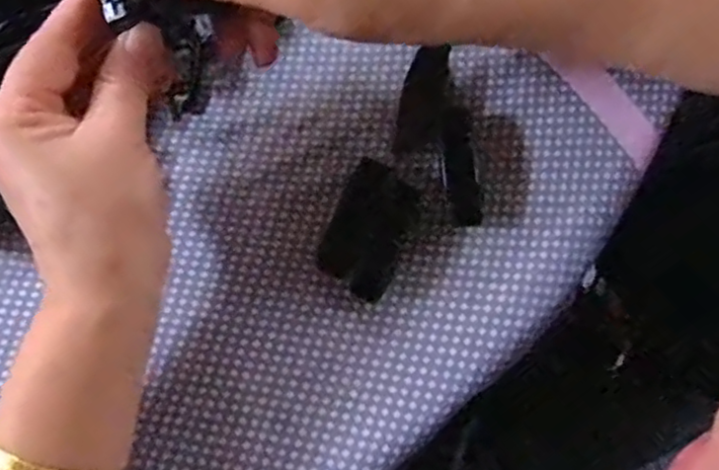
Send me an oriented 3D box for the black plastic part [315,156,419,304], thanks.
[{"bbox_3d":[0.004,-0.003,0.302,0.033,0.004,0.060,22,79,6],"label":"black plastic part"}]

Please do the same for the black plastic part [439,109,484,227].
[{"bbox_3d":[0.047,-0.031,0.307,0.015,0.004,0.055,-8,78,0],"label":"black plastic part"}]

